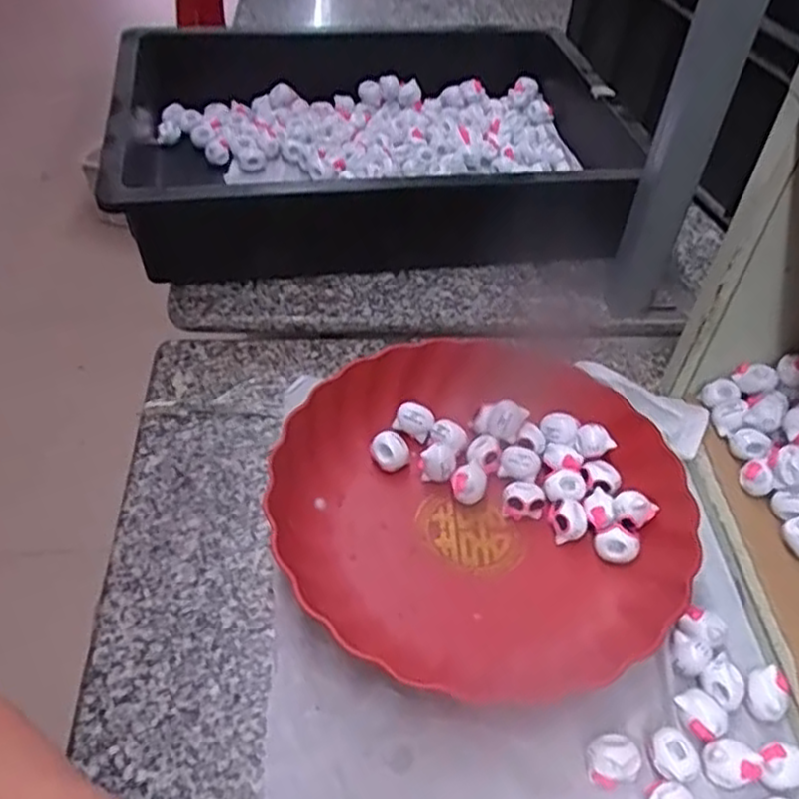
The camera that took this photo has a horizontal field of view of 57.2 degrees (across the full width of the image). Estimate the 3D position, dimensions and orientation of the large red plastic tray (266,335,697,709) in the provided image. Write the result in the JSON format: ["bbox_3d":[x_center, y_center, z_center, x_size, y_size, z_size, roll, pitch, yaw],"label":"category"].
[{"bbox_3d":[0.053,0.059,0.452,0.237,0.049,0.229,28,51,21],"label":"large red plastic tray"}]

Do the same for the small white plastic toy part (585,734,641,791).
[{"bbox_3d":[0.104,0.177,0.359,0.023,0.017,0.021,-12,49,-15],"label":"small white plastic toy part"}]

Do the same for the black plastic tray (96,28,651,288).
[{"bbox_3d":[-0.031,-0.252,0.705,0.447,0.106,0.351,-8,48,-12],"label":"black plastic tray"}]

